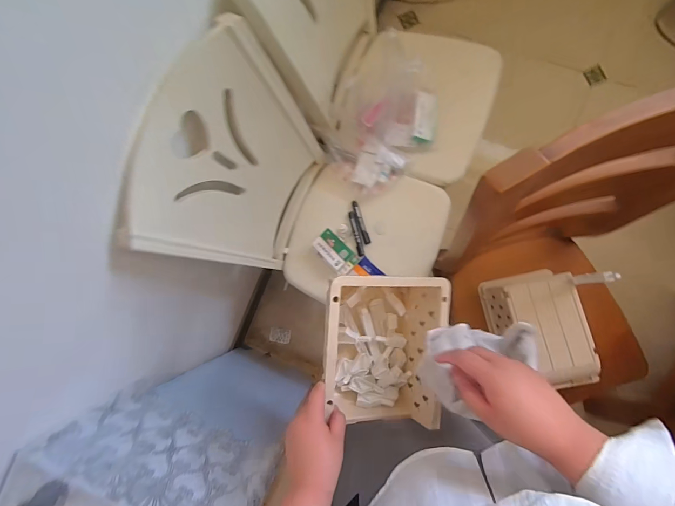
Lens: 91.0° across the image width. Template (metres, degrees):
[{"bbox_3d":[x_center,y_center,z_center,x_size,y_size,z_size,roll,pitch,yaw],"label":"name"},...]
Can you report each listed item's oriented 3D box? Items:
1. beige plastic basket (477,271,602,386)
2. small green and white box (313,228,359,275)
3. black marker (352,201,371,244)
[{"bbox_3d":[0.485,0.188,0.806,0.179,0.118,0.266,-14,84,3],"label":"beige plastic basket"},{"bbox_3d":[-0.006,-0.001,0.913,0.124,0.029,0.075,44,89,7],"label":"small green and white box"},{"bbox_3d":[0.067,-0.088,0.953,0.019,0.024,0.129,-18,84,3],"label":"black marker"}]

